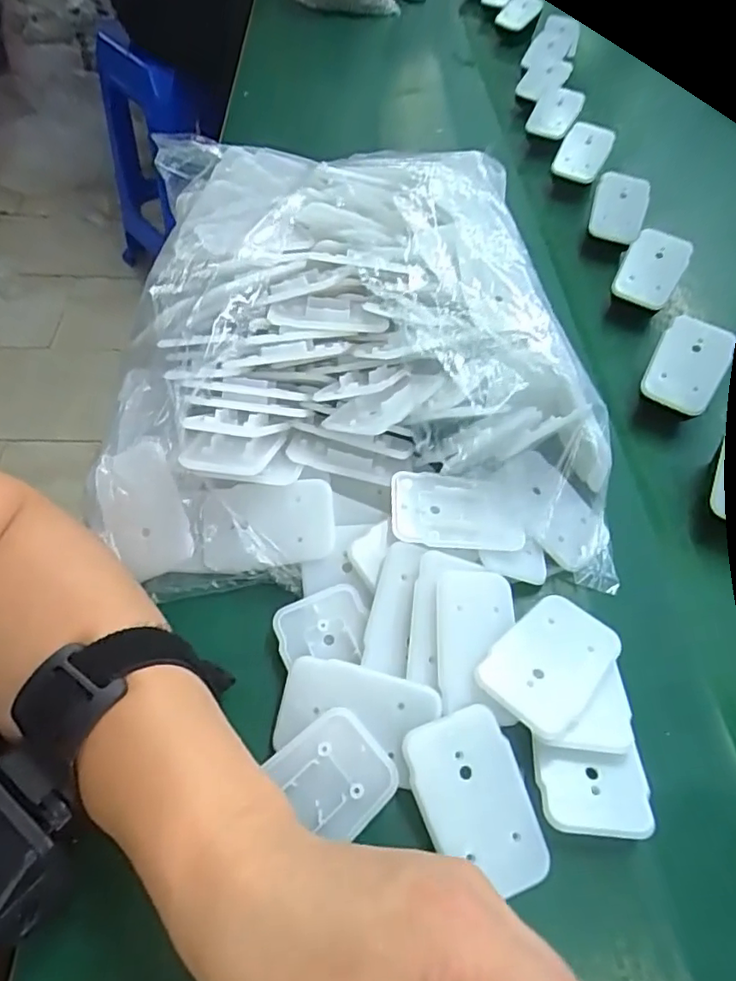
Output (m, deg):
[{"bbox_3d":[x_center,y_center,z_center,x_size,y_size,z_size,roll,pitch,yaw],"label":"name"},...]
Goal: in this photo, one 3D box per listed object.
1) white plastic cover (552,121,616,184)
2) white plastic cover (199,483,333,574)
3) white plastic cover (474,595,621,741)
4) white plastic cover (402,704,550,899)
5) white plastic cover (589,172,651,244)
[{"bbox_3d":[0.197,-0.310,0.533,0.041,0.012,0.065,28,77,5],"label":"white plastic cover"},{"bbox_3d":[-0.051,0.018,0.300,0.066,0.008,0.043,-3,80,-1],"label":"white plastic cover"},{"bbox_3d":[0.083,0.077,0.265,0.044,0.007,0.064,39,62,22],"label":"white plastic cover"},{"bbox_3d":[0.044,0.127,0.238,0.044,0.013,0.065,-17,57,-13],"label":"white plastic cover"},{"bbox_3d":[0.209,-0.234,0.485,0.043,0.050,0.013,13,17,0],"label":"white plastic cover"}]

